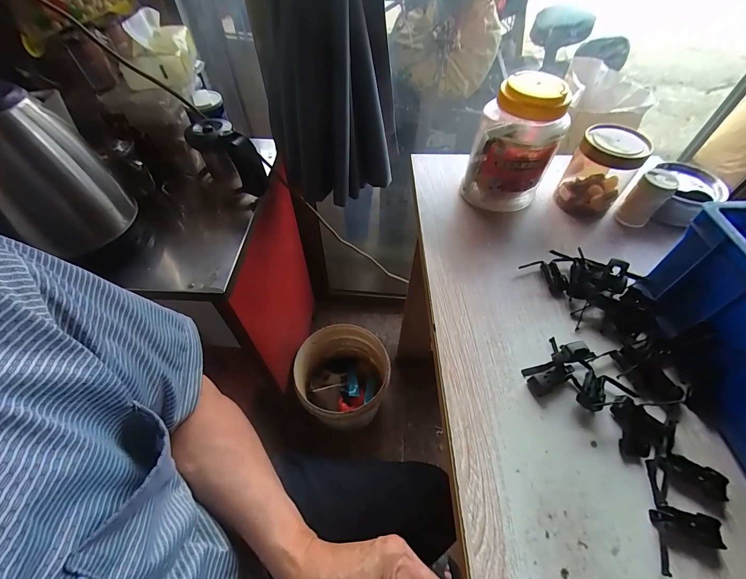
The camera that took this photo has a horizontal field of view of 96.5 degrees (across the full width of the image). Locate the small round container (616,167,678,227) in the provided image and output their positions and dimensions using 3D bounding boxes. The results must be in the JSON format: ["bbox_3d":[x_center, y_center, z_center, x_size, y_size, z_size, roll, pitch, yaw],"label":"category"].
[{"bbox_3d":[0.399,-0.132,0.488,0.040,0.076,0.041,-1,52,2],"label":"small round container"}]

